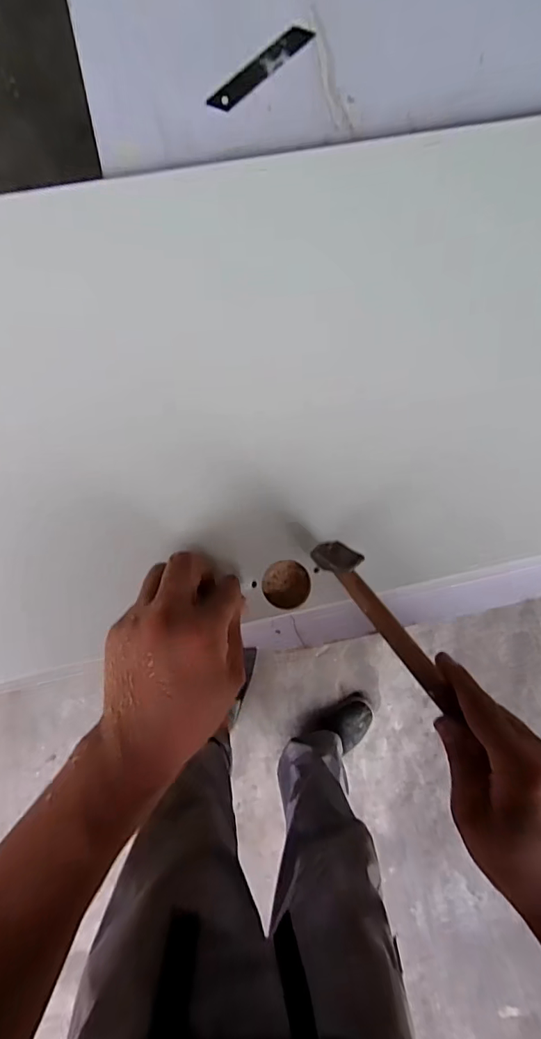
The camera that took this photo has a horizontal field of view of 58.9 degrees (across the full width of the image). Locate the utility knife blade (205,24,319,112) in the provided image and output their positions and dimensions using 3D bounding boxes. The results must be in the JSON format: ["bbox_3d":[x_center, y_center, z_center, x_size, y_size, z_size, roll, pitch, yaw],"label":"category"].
[{"bbox_3d":[-0.007,-0.357,0.378,0.098,0.004,0.017,-44,93,-4],"label":"utility knife blade"}]

